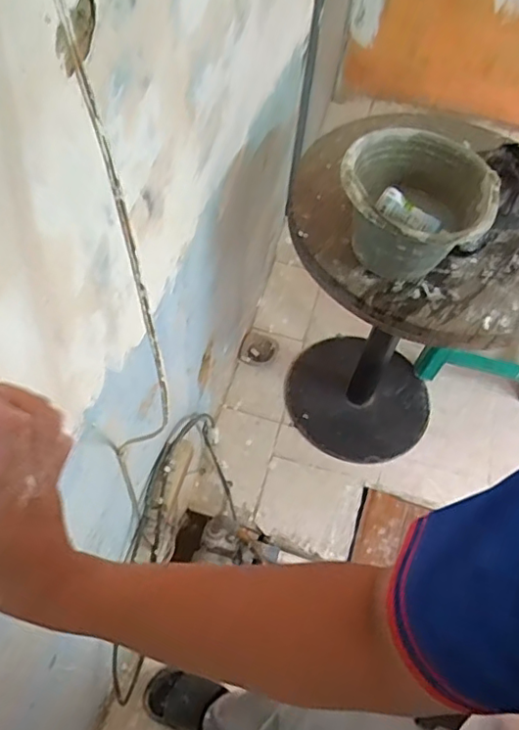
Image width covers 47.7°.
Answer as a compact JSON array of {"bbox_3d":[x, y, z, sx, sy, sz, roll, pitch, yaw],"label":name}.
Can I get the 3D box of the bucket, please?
[{"bbox_3d":[0.253,-0.250,0.996,0.240,0.167,0.247,2,58,-3],"label":"bucket"}]

